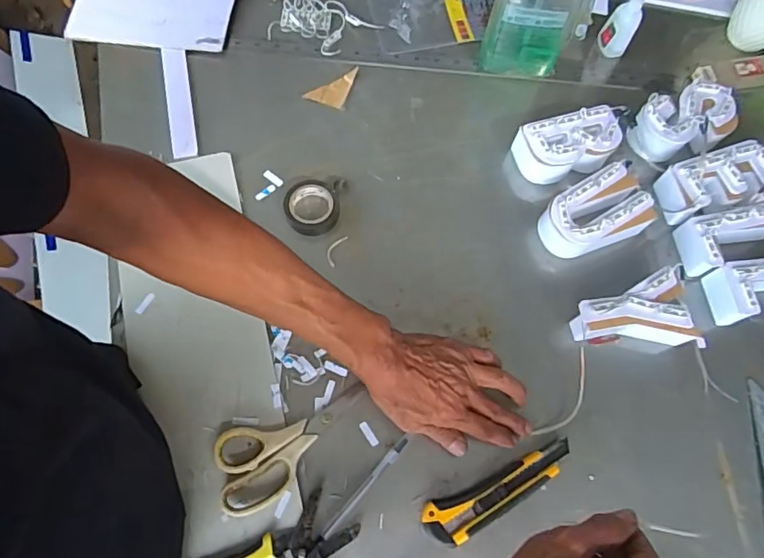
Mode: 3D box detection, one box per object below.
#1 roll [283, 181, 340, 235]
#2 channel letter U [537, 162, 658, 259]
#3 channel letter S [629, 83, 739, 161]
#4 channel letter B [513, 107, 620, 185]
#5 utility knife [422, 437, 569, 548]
[{"bbox_3d":[-0.078,-0.080,0.603,0.058,0.025,0.061,1,70,-3],"label":"roll"},{"bbox_3d":[0.234,-0.070,0.600,0.116,0.052,0.076,-25,73,-11],"label":"channel letter U"},{"bbox_3d":[0.356,-0.182,0.648,0.132,0.051,0.078,-23,73,-11],"label":"channel letter S"},{"bbox_3d":[0.215,-0.154,0.630,0.120,0.054,0.064,-12,71,-7],"label":"channel letter B"},{"bbox_3d":[0.113,0.203,0.513,0.154,0.020,0.039,-24,73,-11],"label":"utility knife"}]

